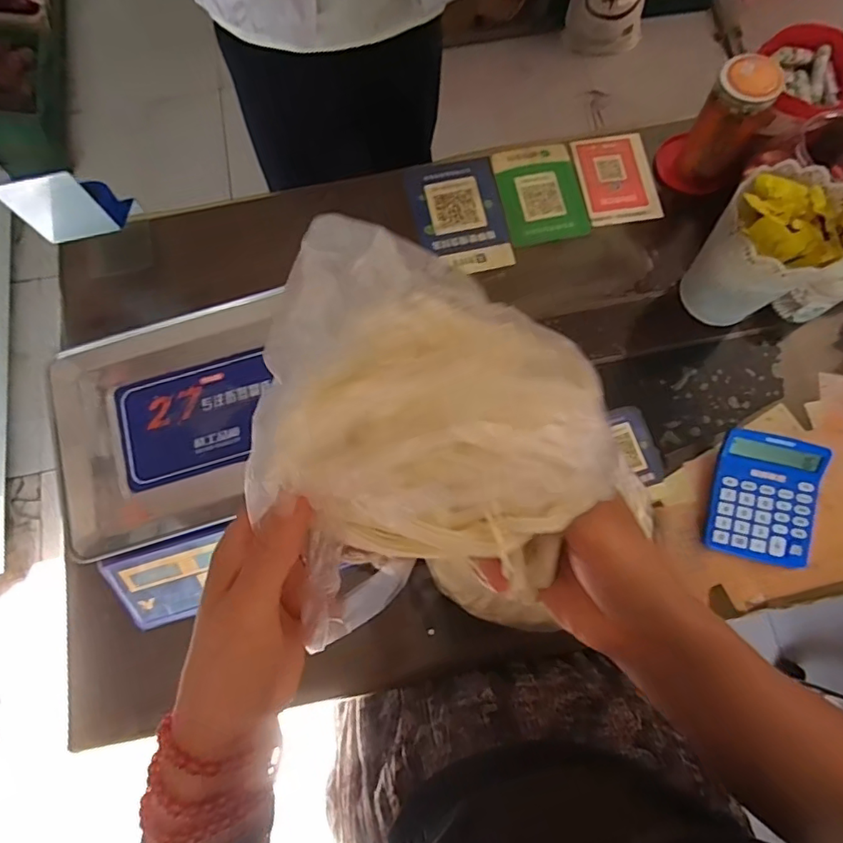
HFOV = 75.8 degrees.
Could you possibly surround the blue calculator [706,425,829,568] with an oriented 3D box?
[{"bbox_3d":[0.403,0.089,0.636,0.118,0.044,0.145,11,76,5],"label":"blue calculator"}]

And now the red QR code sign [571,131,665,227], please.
[{"bbox_3d":[0.281,-0.352,0.780,0.103,0.010,0.148,-10,73,0],"label":"red QR code sign"}]

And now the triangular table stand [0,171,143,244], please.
[{"bbox_3d":[-0.430,-0.263,0.675,0.068,0.158,0.085,19,113,23],"label":"triangular table stand"}]

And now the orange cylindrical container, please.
[{"bbox_3d":[0.388,-0.379,0.692,0.070,0.142,0.064,0,75,2],"label":"orange cylindrical container"}]

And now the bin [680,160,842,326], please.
[{"bbox_3d":[0.395,-0.196,0.643,0.127,0.175,0.123,-37,77,-8],"label":"bin"}]

